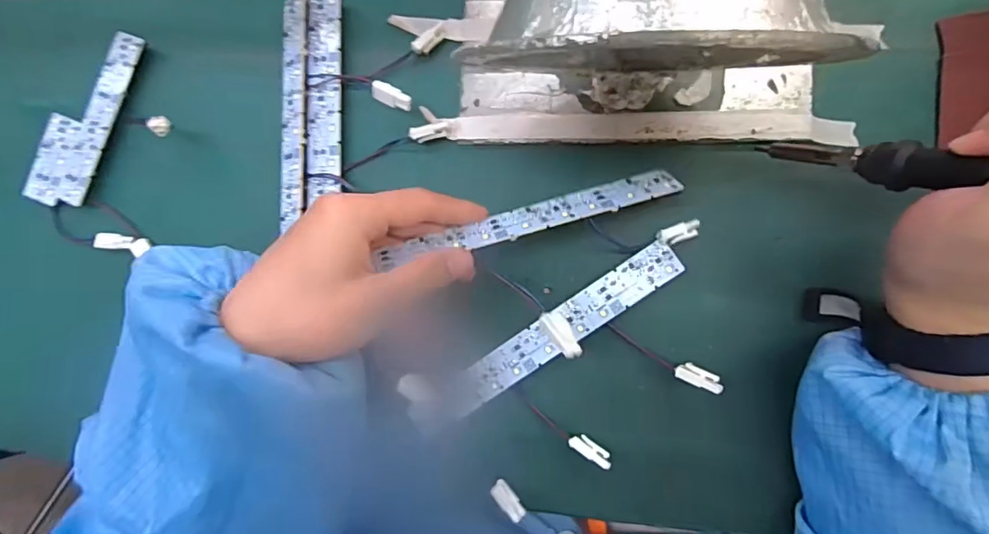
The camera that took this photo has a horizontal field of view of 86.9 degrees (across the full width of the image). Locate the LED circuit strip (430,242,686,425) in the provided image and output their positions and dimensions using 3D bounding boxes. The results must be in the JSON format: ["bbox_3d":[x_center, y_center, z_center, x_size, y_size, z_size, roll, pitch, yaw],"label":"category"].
[{"bbox_3d":[0.037,0.041,0.321,0.172,0.006,0.024,-34,84,4],"label":"LED circuit strip"}]

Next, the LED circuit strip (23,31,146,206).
[{"bbox_3d":[-0.295,-0.107,0.378,0.042,0.013,0.133,23,90,9],"label":"LED circuit strip"}]

